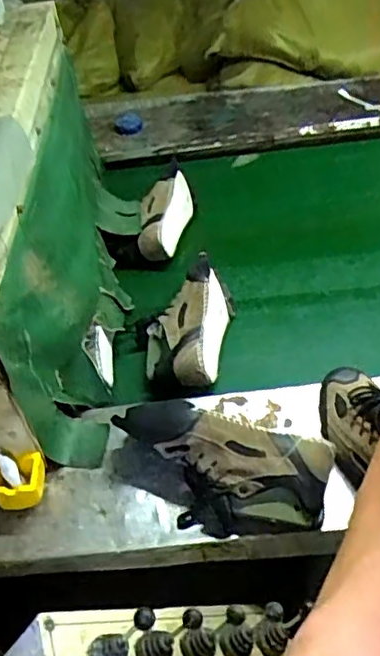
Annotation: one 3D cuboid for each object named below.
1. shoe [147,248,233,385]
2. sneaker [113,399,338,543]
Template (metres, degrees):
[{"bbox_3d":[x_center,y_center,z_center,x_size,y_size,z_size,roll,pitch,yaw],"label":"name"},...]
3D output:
[{"bbox_3d":[0.001,-0.017,1.046,0.123,0.084,0.285,4,46,12],"label":"shoe"},{"bbox_3d":[0.040,0.176,0.792,0.272,0.106,0.145,4,46,11],"label":"sneaker"}]

